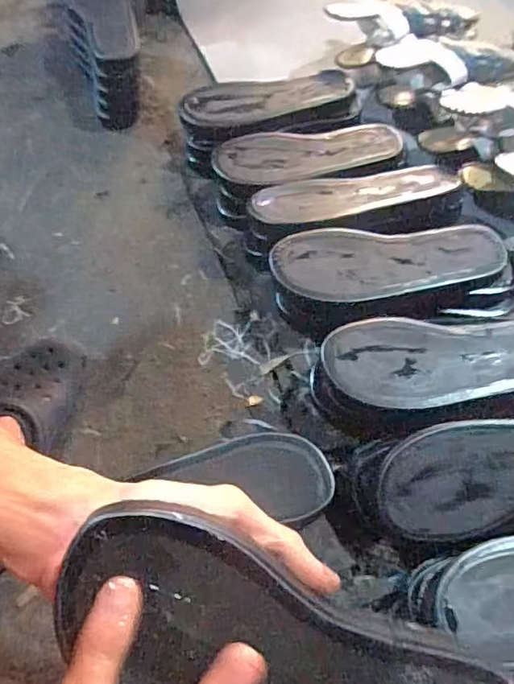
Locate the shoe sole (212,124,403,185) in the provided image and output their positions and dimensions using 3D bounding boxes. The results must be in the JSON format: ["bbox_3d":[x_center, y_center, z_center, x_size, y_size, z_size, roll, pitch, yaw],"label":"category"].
[{"bbox_3d":[0.063,-0.246,0.679,0.237,0.014,0.087,-4,63,1],"label":"shoe sole"}]

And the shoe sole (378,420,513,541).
[{"bbox_3d":[0.228,0.112,0.466,0.236,0.015,0.091,-12,81,-1],"label":"shoe sole"}]

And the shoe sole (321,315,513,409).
[{"bbox_3d":[0.186,0.016,0.499,0.237,0.011,0.088,-2,63,2],"label":"shoe sole"}]

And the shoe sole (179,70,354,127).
[{"bbox_3d":[0.013,-0.344,0.738,0.235,0.025,0.080,-6,63,0],"label":"shoe sole"}]

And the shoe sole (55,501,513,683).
[{"bbox_3d":[0.017,0.154,0.243,0.227,0.019,0.077,28,66,-5],"label":"shoe sole"}]

